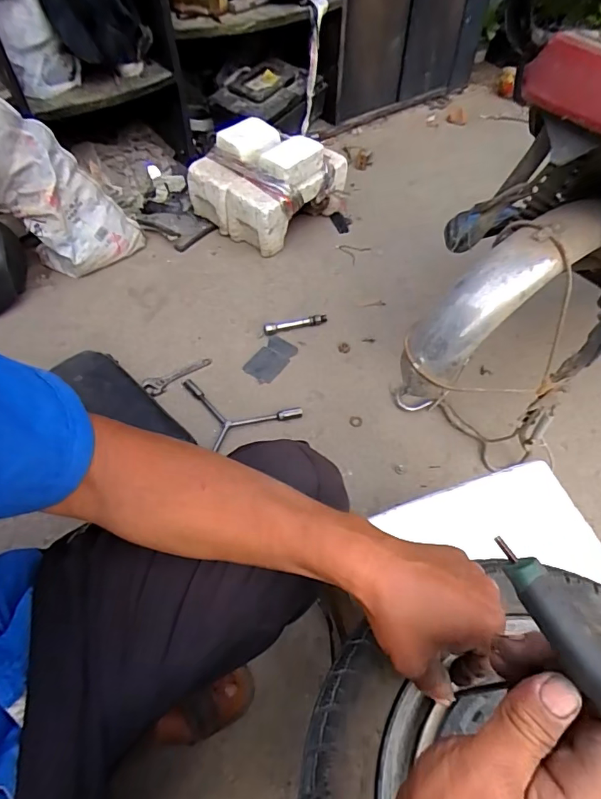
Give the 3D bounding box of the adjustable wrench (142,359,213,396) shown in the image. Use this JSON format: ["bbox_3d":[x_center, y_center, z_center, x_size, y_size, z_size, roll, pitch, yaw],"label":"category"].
[{"bbox_3d":[-0.251,-0.052,0.961,0.145,0.013,0.040,-28,59,-21],"label":"adjustable wrench"}]

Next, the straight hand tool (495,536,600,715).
[{"bbox_3d":[0.122,0.107,0.217,0.017,0.020,0.087,-27,66,-16],"label":"straight hand tool"}]

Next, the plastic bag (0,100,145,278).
[{"bbox_3d":[-0.531,-0.454,1.025,0.300,0.358,0.134,-34,61,-24],"label":"plastic bag"}]

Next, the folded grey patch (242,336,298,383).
[{"bbox_3d":[-0.062,-0.085,0.989,0.072,0.009,0.117,30,60,15],"label":"folded grey patch"}]

